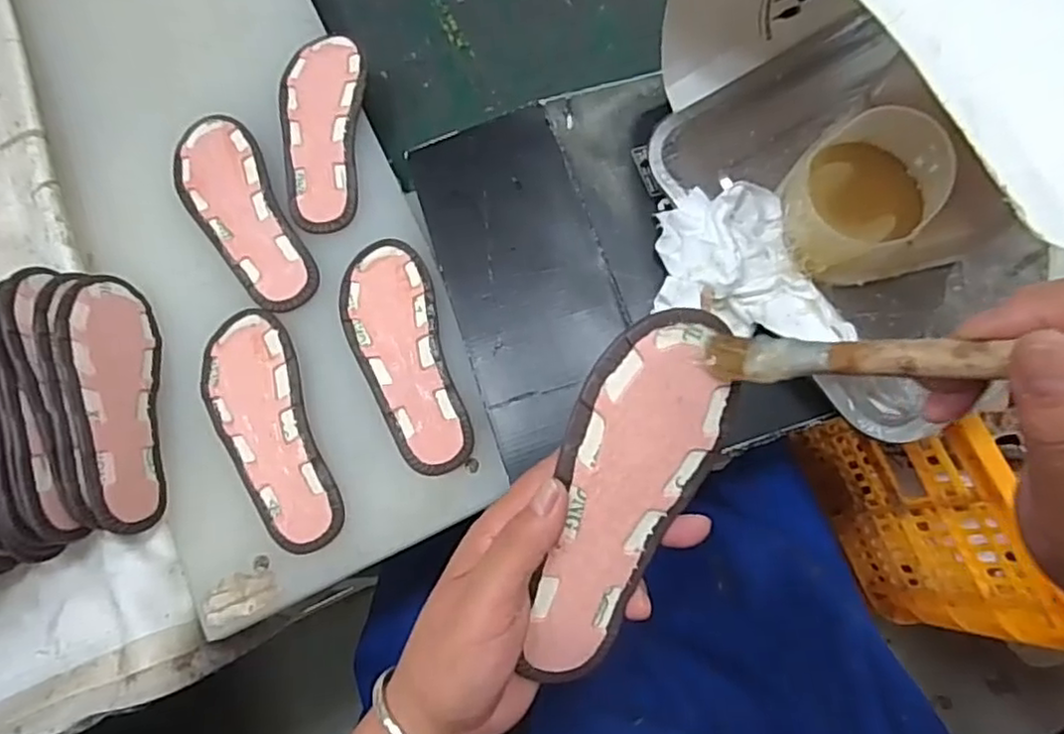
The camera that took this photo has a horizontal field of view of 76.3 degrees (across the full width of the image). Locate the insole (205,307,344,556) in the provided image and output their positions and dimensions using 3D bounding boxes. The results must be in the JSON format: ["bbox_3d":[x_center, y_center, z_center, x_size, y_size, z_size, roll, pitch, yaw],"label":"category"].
[{"bbox_3d":[-0.185,0.043,0.471,0.064,0.010,0.175,-21,77,-5],"label":"insole"}]

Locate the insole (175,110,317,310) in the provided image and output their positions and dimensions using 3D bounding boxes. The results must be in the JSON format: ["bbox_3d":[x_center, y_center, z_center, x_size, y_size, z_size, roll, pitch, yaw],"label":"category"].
[{"bbox_3d":[-0.222,-0.119,0.515,0.064,0.004,0.177,-30,78,-7],"label":"insole"}]

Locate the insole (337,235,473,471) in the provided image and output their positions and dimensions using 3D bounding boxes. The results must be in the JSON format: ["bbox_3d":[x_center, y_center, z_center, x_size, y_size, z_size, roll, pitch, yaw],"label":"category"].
[{"bbox_3d":[-0.091,-0.011,0.486,0.064,0.009,0.176,-20,77,-4],"label":"insole"}]

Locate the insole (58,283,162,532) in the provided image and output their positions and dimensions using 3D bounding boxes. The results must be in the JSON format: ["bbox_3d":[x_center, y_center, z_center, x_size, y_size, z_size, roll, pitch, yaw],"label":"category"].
[{"bbox_3d":[-0.279,0.020,0.453,0.010,0.063,0.174,-18,74,24],"label":"insole"}]

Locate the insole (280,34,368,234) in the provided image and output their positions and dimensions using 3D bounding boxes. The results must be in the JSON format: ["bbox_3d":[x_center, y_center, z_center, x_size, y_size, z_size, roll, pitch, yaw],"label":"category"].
[{"bbox_3d":[-0.166,-0.189,0.536,0.064,0.008,0.172,-3,76,0],"label":"insole"}]

